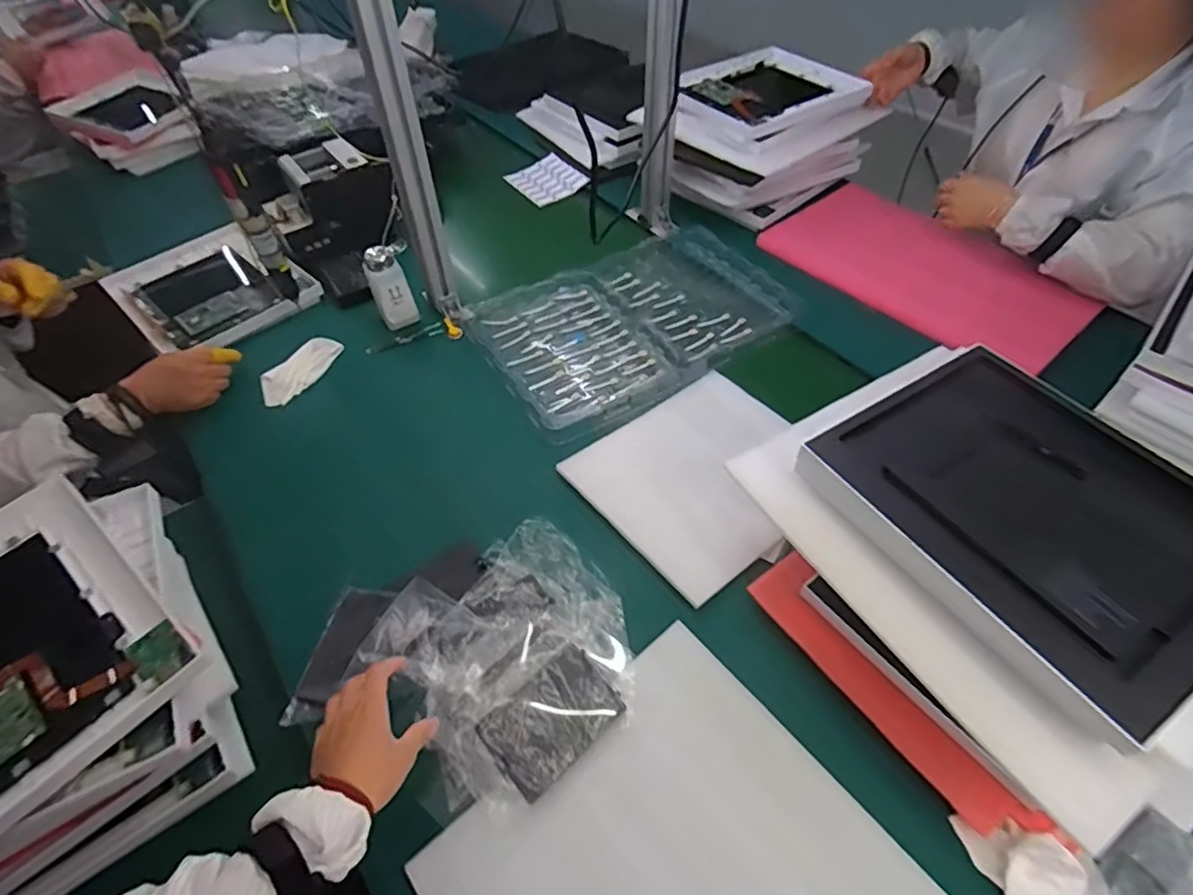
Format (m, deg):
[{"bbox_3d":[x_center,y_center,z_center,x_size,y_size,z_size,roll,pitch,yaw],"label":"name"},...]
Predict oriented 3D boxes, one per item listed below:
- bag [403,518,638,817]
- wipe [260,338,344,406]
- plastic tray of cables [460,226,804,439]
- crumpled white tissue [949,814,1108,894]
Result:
[{"bbox_3d":[-0.069,0.206,0.600,0.201,0.052,0.223,33,59,26],"label":"bag"},{"bbox_3d":[-0.443,-0.117,0.910,0.065,0.008,0.135,39,65,13],"label":"wipe"},{"bbox_3d":[-0.035,-0.150,0.921,0.241,0.030,0.317,-26,54,-19],"label":"plastic tray of cables"},{"bbox_3d":[0.364,0.348,0.497,0.079,0.027,0.102,-16,52,-11],"label":"crumpled white tissue"}]

